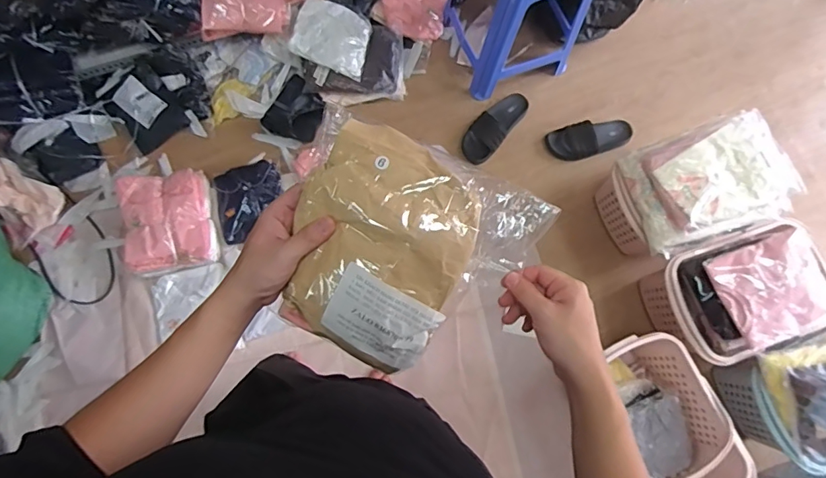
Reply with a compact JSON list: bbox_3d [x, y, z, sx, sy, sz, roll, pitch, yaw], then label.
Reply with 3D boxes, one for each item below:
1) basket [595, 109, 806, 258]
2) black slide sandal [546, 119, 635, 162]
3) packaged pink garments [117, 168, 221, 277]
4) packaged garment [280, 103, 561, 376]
[{"bbox_3d":[0.765,-0.129,1.347,0.366,0.354,0.295,-18,79,-6],"label":"basket"},{"bbox_3d":[0.585,-0.332,1.539,0.279,0.054,0.112,-15,79,-5],"label":"black slide sandal"},{"bbox_3d":[-0.717,-0.058,1.373,0.240,0.086,0.289,-11,79,-5],"label":"packaged pink garments"},{"bbox_3d":[-0.011,0.016,0.417,0.205,0.029,0.199,22,97,5],"label":"packaged garment"}]

